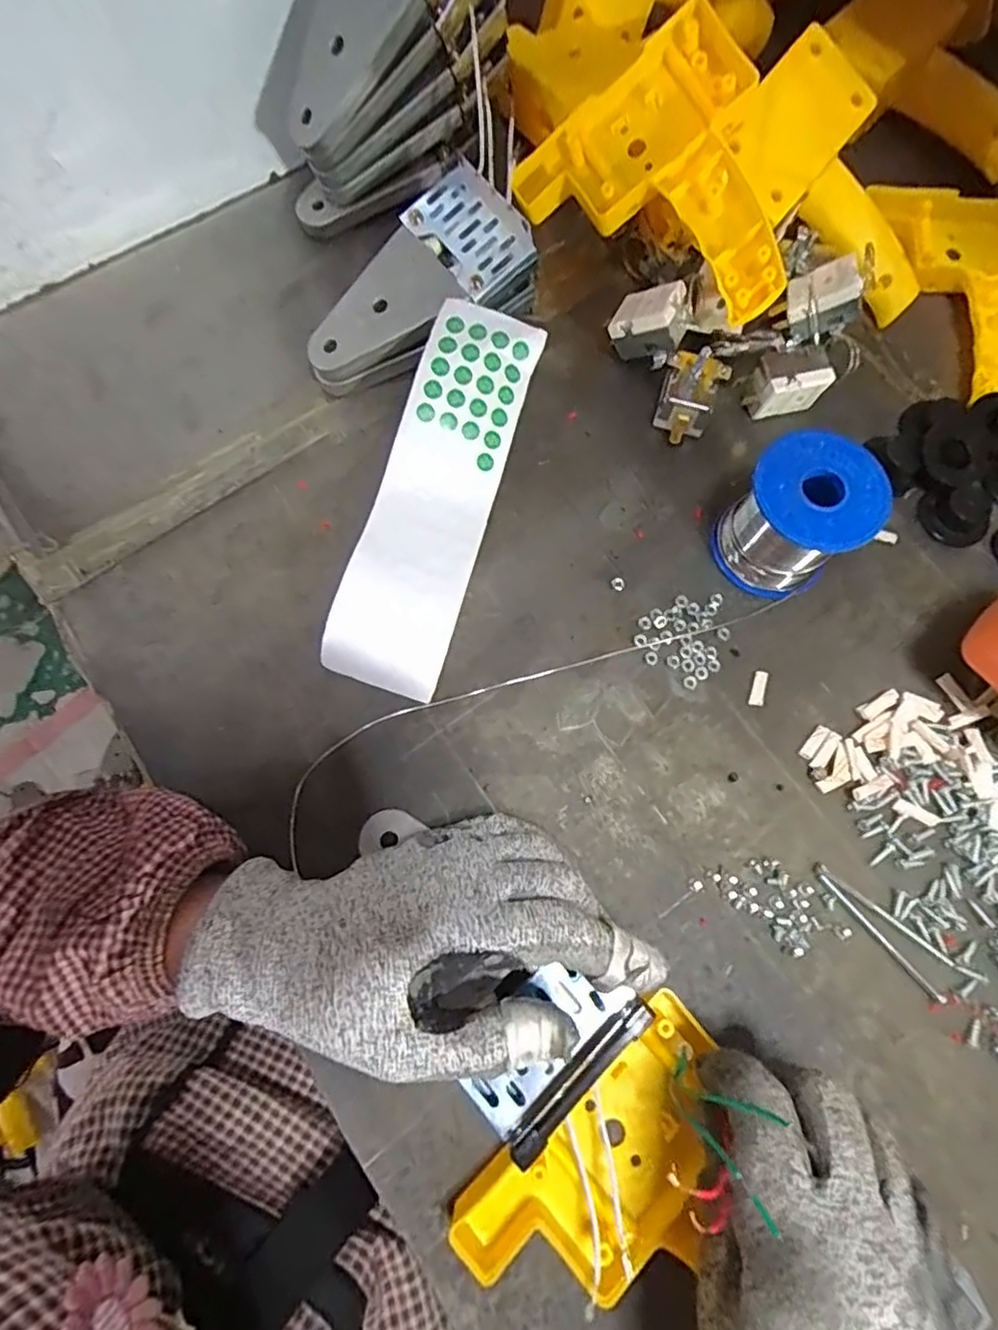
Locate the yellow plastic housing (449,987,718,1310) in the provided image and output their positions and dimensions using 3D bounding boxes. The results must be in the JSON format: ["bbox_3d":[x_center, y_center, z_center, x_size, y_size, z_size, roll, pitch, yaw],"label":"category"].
[{"bbox_3d":[0.049,0.209,0.248,0.126,0.025,0.063,-40,79,-11],"label":"yellow plastic housing"}]

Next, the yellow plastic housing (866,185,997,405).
[{"bbox_3d":[0.319,-0.248,0.382,0.113,0.025,0.152,-22,76,-7],"label":"yellow plastic housing"}]

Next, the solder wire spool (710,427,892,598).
[{"bbox_3d":[0.152,-0.075,0.309,0.061,0.061,0.057,0,74,-1],"label":"solder wire spool"}]

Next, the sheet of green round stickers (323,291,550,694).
[{"bbox_3d":[-0.034,-0.090,0.321,0.058,0.014,0.210,19,84,-12],"label":"sheet of green round stickers"}]

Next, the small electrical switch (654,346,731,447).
[{"bbox_3d":[0.108,-0.152,0.343,0.033,0.038,0.037,22,75,5],"label":"small electrical switch"}]

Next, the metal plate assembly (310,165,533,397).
[{"bbox_3d":[-0.050,-0.215,0.356,0.144,0.041,0.078,-37,78,5],"label":"metal plate assembly"}]

